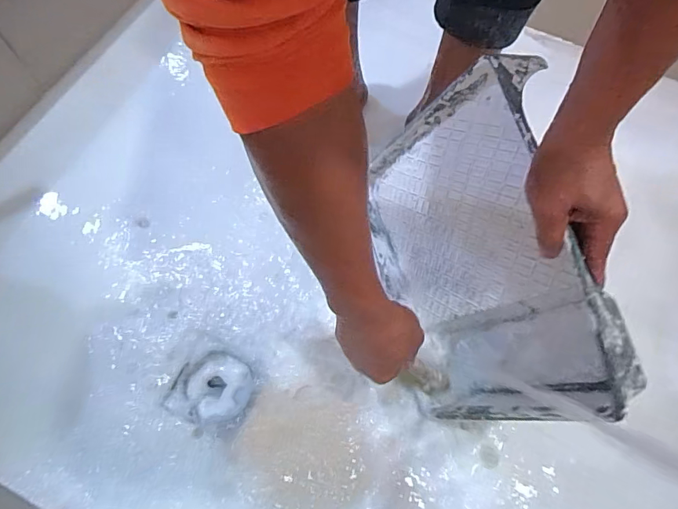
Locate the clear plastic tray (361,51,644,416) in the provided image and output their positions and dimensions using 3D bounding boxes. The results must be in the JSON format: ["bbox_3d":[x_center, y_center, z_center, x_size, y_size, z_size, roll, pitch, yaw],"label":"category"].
[{"bbox_3d":[0.140,0.010,0.509,0.085,0.292,0.353,-16,80,-32],"label":"clear plastic tray"}]

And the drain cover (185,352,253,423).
[{"bbox_3d":[-0.172,0.191,0.626,0.086,0.017,0.092,-28,72,-13],"label":"drain cover"}]

